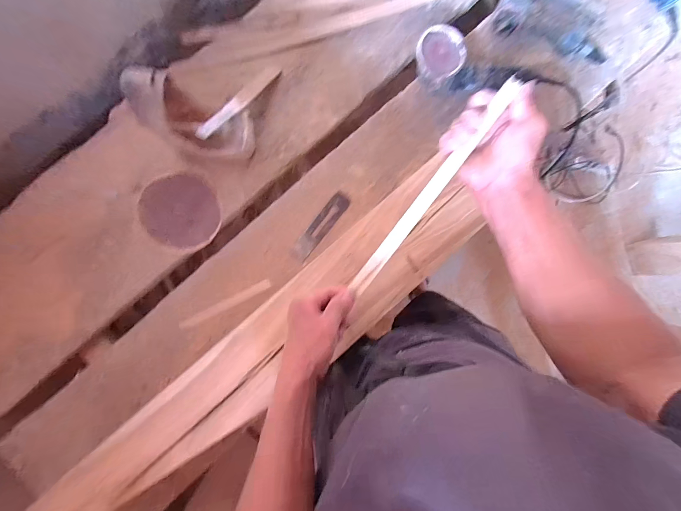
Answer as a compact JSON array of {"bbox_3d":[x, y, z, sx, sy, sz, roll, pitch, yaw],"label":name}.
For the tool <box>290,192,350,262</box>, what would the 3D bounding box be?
[{"bbox_3d":[-0.043,-0.063,0.639,0.039,0.015,0.175,37,87,-3],"label":"tool"}]

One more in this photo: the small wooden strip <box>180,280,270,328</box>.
[{"bbox_3d":[-0.250,0.106,0.633,0.212,0.005,0.018,-27,91,-4],"label":"small wooden strip"}]

